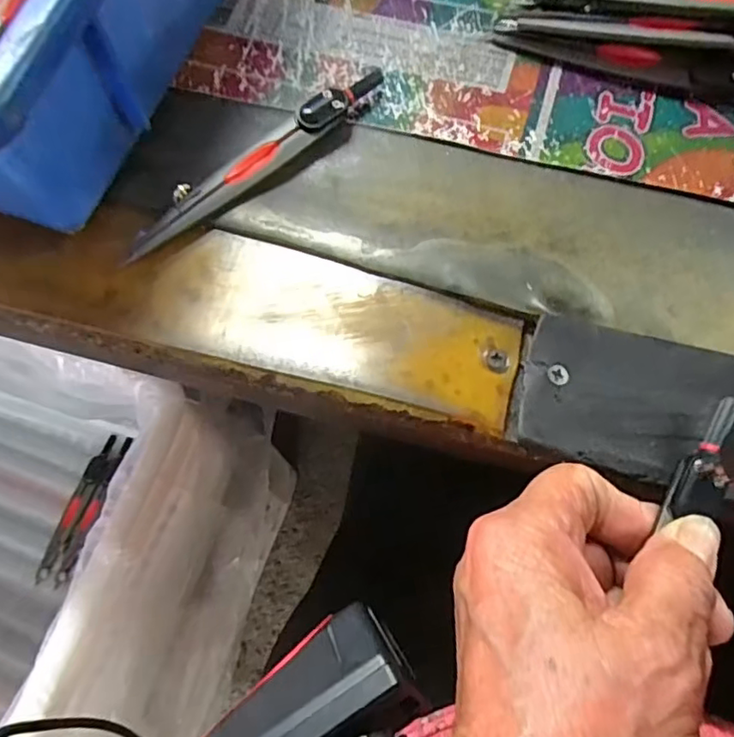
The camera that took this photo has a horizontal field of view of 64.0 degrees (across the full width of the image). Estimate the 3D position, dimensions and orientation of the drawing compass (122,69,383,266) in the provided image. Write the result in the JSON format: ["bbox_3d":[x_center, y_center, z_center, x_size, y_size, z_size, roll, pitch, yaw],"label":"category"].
[{"bbox_3d":[-0.043,-0.084,0.239,0.127,0.011,0.012,-40,74,-11],"label":"drawing compass"}]

